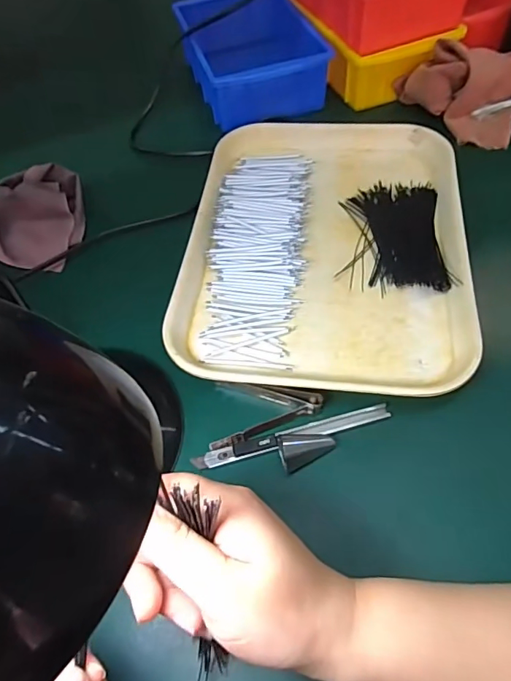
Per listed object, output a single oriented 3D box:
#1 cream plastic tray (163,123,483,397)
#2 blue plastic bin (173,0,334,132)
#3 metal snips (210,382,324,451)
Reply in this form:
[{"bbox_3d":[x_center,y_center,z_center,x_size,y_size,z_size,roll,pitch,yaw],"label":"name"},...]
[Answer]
[{"bbox_3d":[0.060,-0.093,0.411,0.223,0.022,0.299,5,57,7],"label":"cream plastic tray"},{"bbox_3d":[-0.011,-0.336,0.542,0.139,0.065,0.187,-15,57,-6],"label":"blue plastic bin"},{"bbox_3d":[0.008,0.046,0.326,0.074,0.011,0.052,-4,57,1],"label":"metal snips"}]

